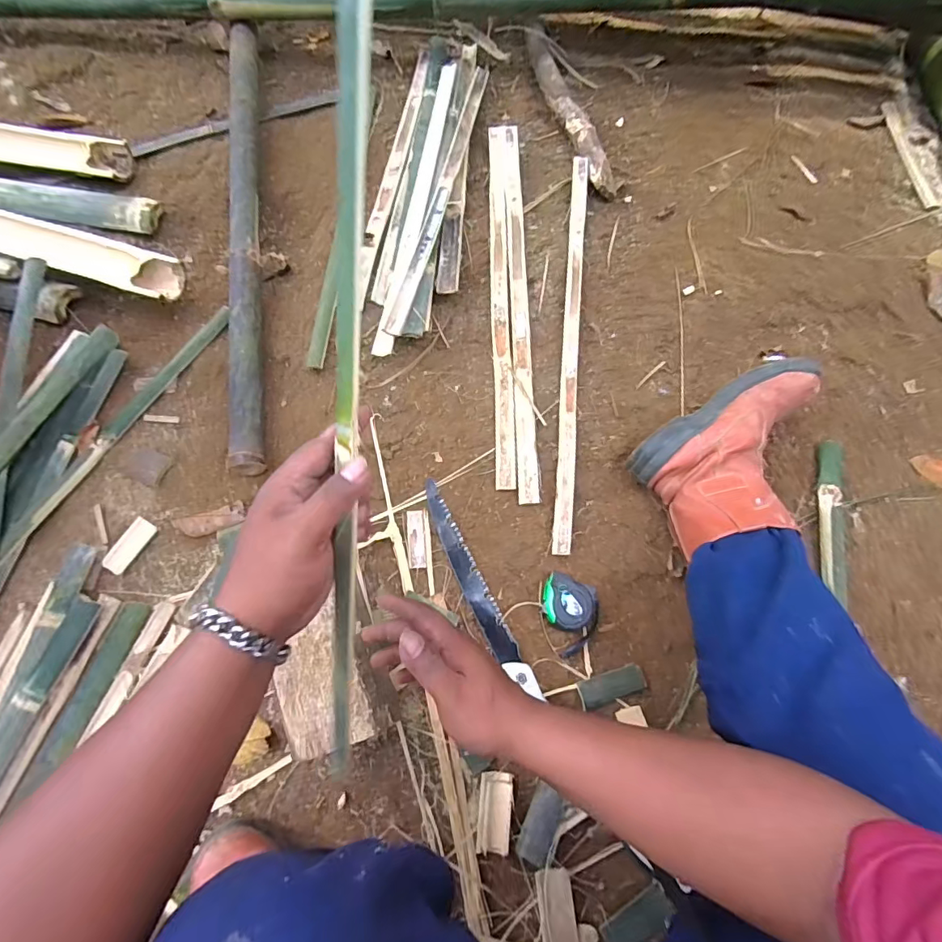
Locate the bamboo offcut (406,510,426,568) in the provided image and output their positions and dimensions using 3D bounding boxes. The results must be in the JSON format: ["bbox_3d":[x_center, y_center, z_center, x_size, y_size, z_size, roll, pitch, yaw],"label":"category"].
[{"bbox_3d":[-0.079,0.098,0.683,0.025,0.005,0.082,-5,67,-4],"label":"bamboo offcut"}]

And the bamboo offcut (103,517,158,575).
[{"bbox_3d":[-0.498,0.109,0.690,0.037,0.009,0.080,29,69,10],"label":"bamboo offcut"}]

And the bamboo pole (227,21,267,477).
[{"bbox_3d":[-0.417,-0.491,0.865,0.061,0.040,1.065,-9,67,-6],"label":"bamboo pole"}]

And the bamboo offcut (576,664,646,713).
[{"bbox_3d":[0.190,0.288,0.632,0.092,0.023,0.036,-15,68,-8],"label":"bamboo offcut"}]

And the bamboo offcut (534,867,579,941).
[{"bbox_3d":[0.104,0.528,0.565,0.043,0.014,0.090,-5,67,-4],"label":"bamboo offcut"}]

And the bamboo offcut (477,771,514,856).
[{"bbox_3d":[0.031,0.429,0.594,0.041,0.004,0.089,-1,73,17],"label":"bamboo offcut"}]

